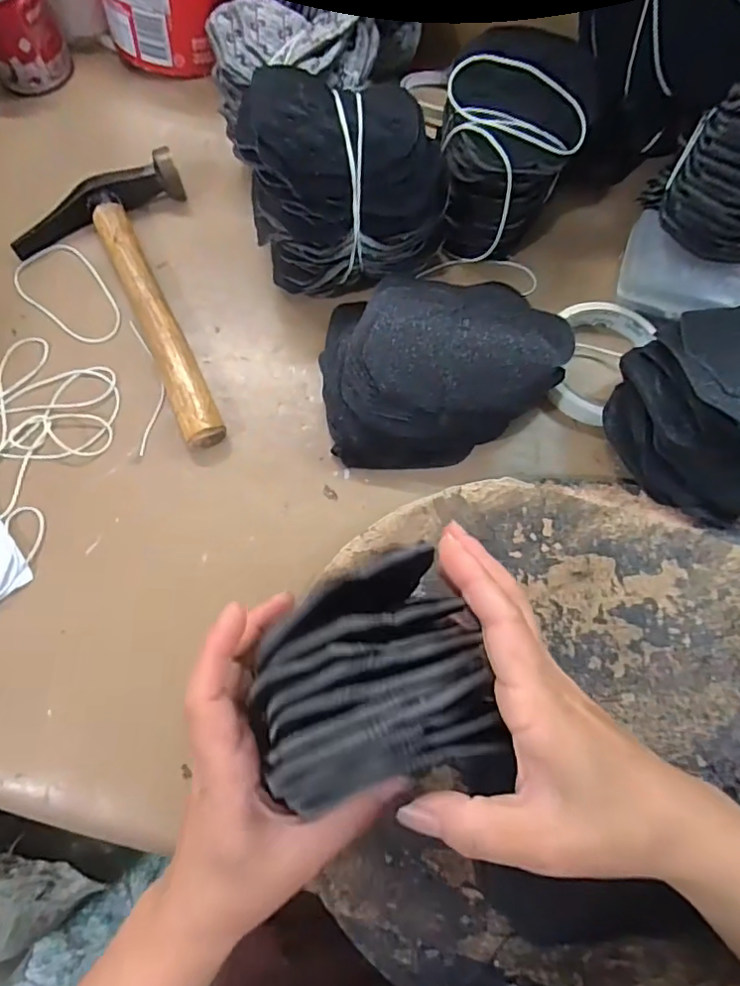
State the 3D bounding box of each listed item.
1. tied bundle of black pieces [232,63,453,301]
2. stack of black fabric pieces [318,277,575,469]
[{"bbox_3d":[-0.011,-0.189,0.367,0.120,0.127,0.079,6,69,1],"label":"tied bundle of black pieces"},{"bbox_3d":[0.046,-0.089,0.353,0.154,0.062,0.112,-12,70,-6],"label":"stack of black fabric pieces"}]

